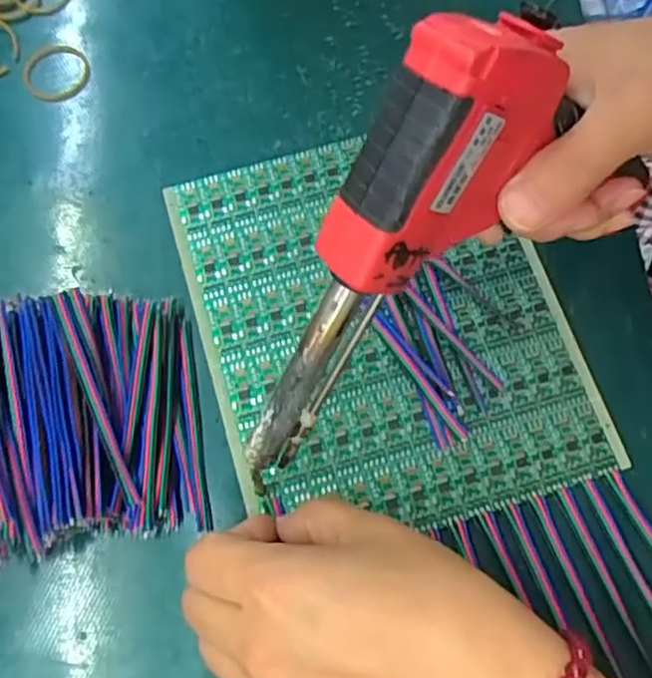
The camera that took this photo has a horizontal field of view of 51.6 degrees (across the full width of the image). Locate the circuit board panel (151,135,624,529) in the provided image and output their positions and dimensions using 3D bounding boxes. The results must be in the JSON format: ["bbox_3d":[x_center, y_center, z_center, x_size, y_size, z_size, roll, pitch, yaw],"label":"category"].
[{"bbox_3d":[0.024,-0.009,0.317,0.161,0.006,0.190,-16,72,-7],"label":"circuit board panel"}]

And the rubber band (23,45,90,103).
[{"bbox_3d":[-0.142,-0.140,0.355,0.037,0.006,0.032,3,71,0],"label":"rubber band"}]

